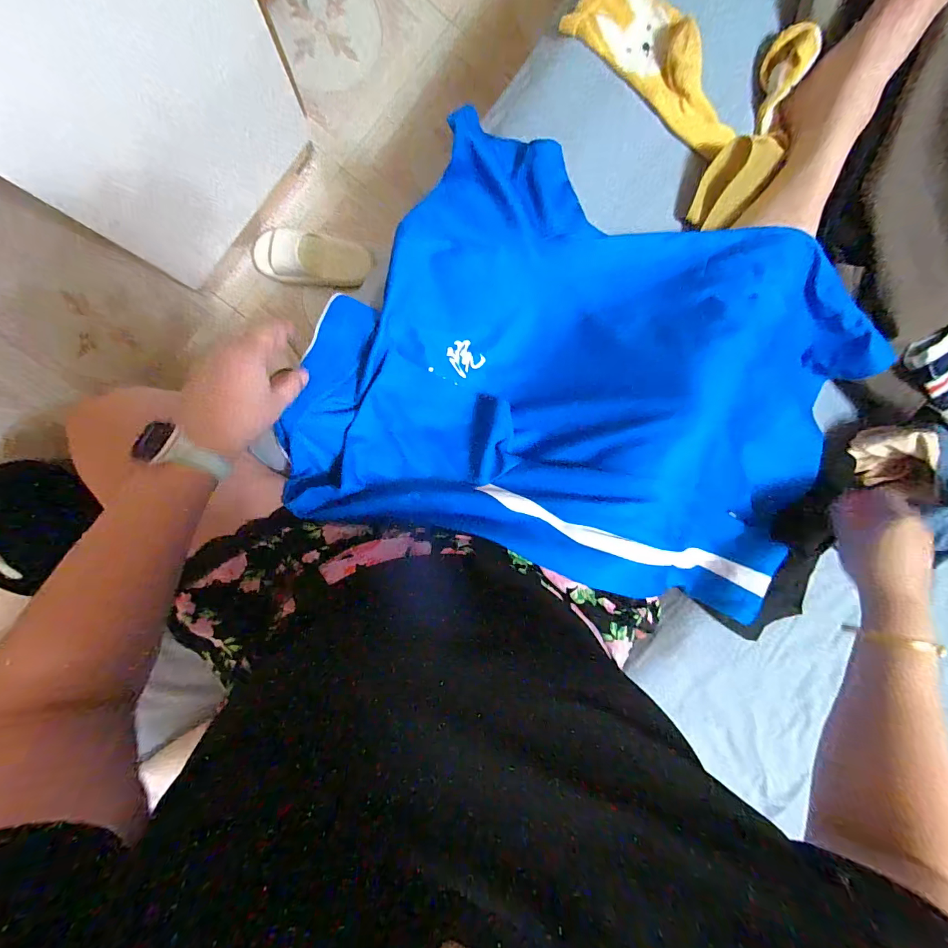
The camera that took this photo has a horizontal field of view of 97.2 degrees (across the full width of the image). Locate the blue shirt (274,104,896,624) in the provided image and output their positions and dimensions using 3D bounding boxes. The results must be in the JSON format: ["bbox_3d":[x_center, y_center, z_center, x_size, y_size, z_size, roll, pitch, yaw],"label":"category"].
[{"bbox_3d":[0.130,-0.104,0.477,0.626,0.131,0.452,16,93,-6],"label":"blue shirt"}]

